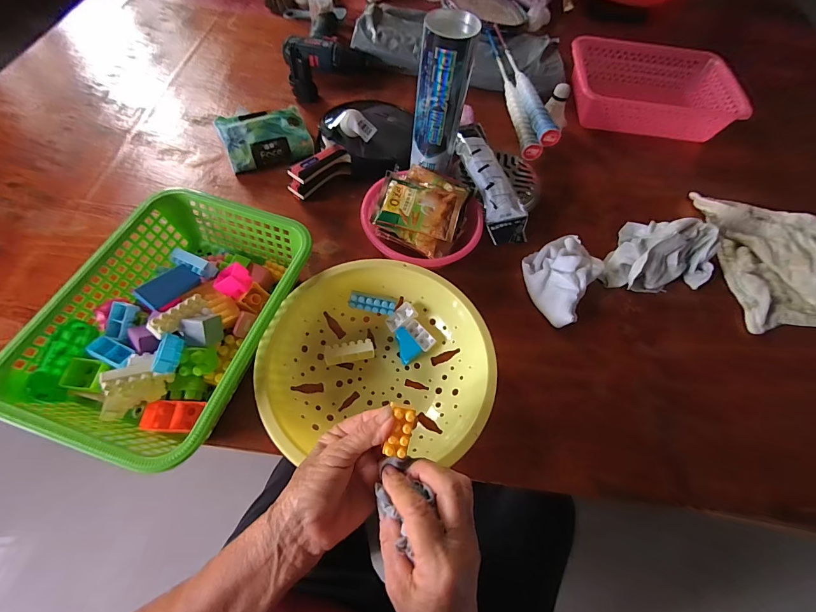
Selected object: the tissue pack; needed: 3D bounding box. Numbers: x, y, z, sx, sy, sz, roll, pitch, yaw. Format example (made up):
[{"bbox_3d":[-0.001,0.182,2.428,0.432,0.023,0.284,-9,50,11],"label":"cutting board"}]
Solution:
[{"bbox_3d":[-0.229,-0.272,0.586,0.130,0.063,0.070,-18,64,-13],"label":"tissue pack"}]

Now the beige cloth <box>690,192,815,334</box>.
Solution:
[{"bbox_3d":[0.579,-0.073,0.553,0.187,0.032,0.236,3,62,-2],"label":"beige cloth"}]

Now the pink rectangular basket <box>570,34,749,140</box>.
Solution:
[{"bbox_3d":[0.470,-0.430,0.717,0.305,0.075,0.203,9,62,1],"label":"pink rectangular basket"}]

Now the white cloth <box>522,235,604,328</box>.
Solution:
[{"bbox_3d":[0.216,-0.053,0.507,0.096,0.045,0.158,31,64,13],"label":"white cloth"}]

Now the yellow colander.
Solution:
[{"bbox_3d":[-0.037,0.060,0.421,0.242,0.064,0.222,-5,62,-6],"label":"yellow colander"}]

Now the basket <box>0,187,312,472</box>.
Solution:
[{"bbox_3d":[-0.258,0.014,0.415,0.219,0.078,0.294,18,62,6],"label":"basket"}]

